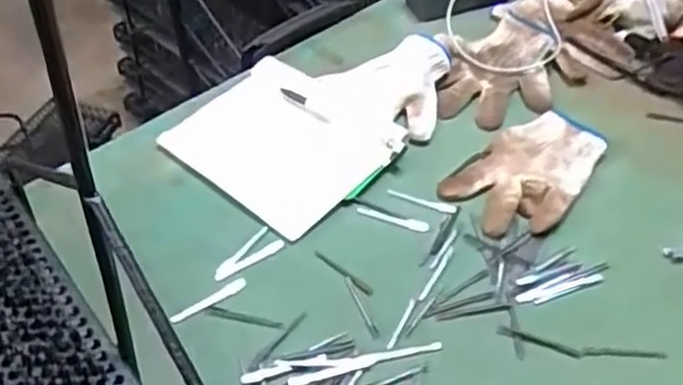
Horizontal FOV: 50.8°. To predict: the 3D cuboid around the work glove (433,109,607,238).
[{"bbox_3d":[0.186,-0.020,0.708,0.168,0.021,0.106,-33,54,-29],"label":"work glove"}]

